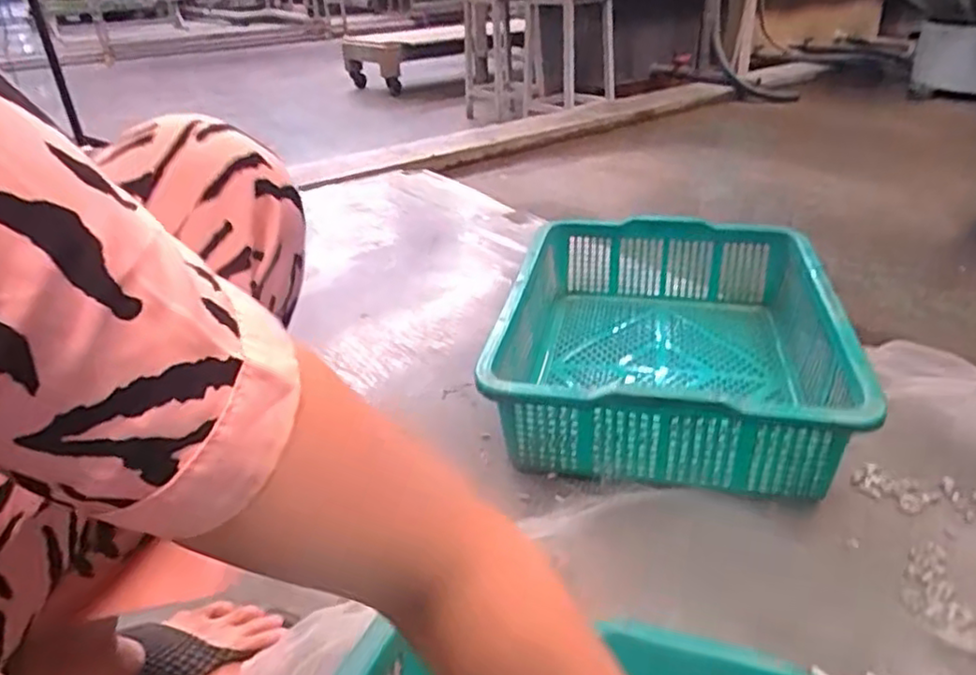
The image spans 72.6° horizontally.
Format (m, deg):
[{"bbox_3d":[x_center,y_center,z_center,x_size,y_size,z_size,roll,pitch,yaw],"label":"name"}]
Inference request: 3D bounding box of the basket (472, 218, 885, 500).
[{"bbox_3d":[0.226,-0.011,0.842,0.372,0.129,0.510,6,30,15],"label":"basket"}]

